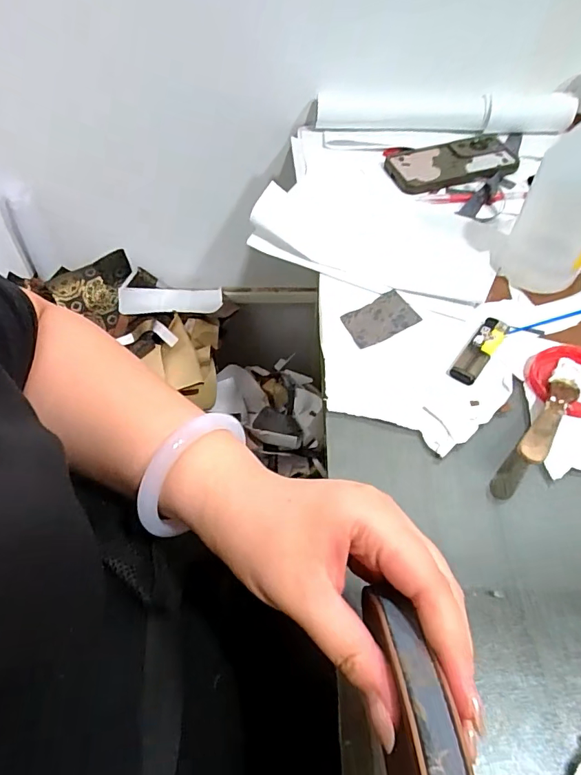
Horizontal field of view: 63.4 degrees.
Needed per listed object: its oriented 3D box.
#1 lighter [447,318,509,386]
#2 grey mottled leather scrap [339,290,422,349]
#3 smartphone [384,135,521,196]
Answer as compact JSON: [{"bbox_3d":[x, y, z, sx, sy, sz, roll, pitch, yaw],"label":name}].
[{"bbox_3d":[0.171,-0.035,0.425,0.023,0.008,0.083,31,59,22],"label":"lighter"},{"bbox_3d":[0.085,-0.066,0.455,0.071,0.006,0.044,-28,57,-19],"label":"grey mottled leather scrap"},{"bbox_3d":[0.208,-0.291,0.604,0.159,0.016,0.082,-14,54,-10],"label":"smartphone"}]

